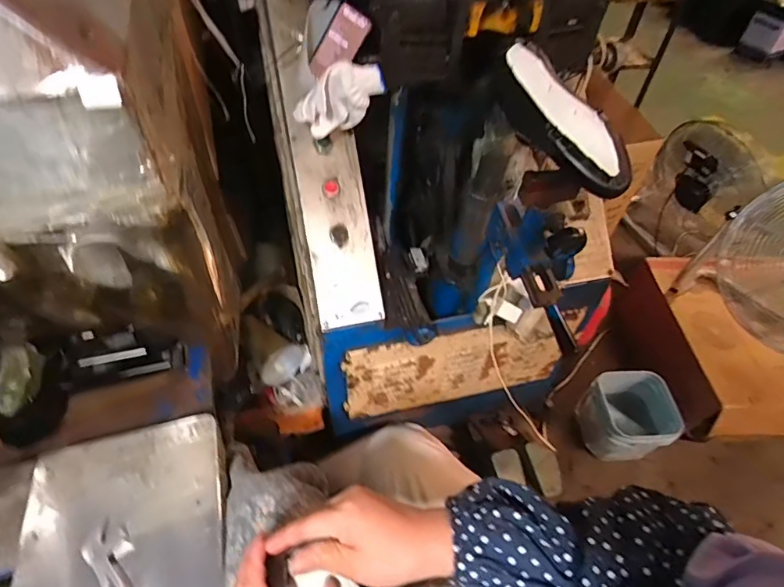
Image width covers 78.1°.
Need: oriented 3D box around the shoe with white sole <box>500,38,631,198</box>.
[{"bbox_3d":[0.220,-0.224,0.648,0.074,0.080,0.243,-22,67,-20],"label":"shoe with white sole"}]

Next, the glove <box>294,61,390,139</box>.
[{"bbox_3d":[-0.081,-0.313,0.784,0.106,0.159,0.049,13,56,-52],"label":"glove"}]

